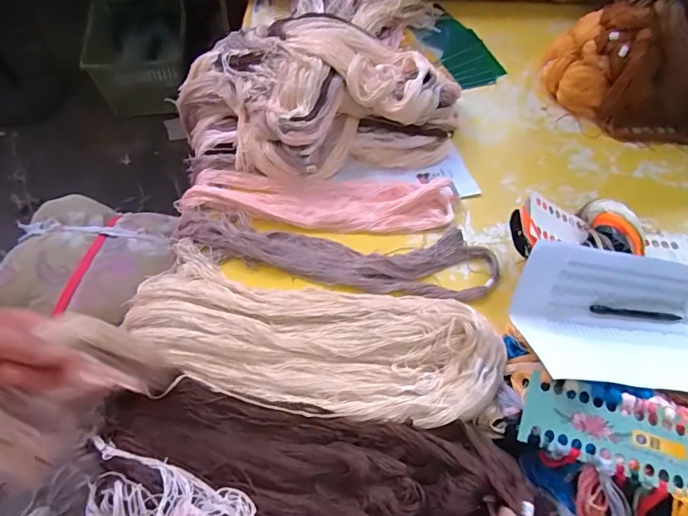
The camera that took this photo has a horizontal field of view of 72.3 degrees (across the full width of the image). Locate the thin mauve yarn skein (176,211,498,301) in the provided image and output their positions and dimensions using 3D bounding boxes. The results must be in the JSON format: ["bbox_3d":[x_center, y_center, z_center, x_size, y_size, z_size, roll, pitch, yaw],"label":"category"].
[{"bbox_3d":[-0.007,-0.008,0.664,0.448,0.026,0.100,6,55,-1],"label":"thin mauve yarn skein"}]

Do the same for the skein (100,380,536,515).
[{"bbox_3d":[-0.027,0.212,0.483,0.403,0.051,0.133,11,55,4],"label":"skein"}]

